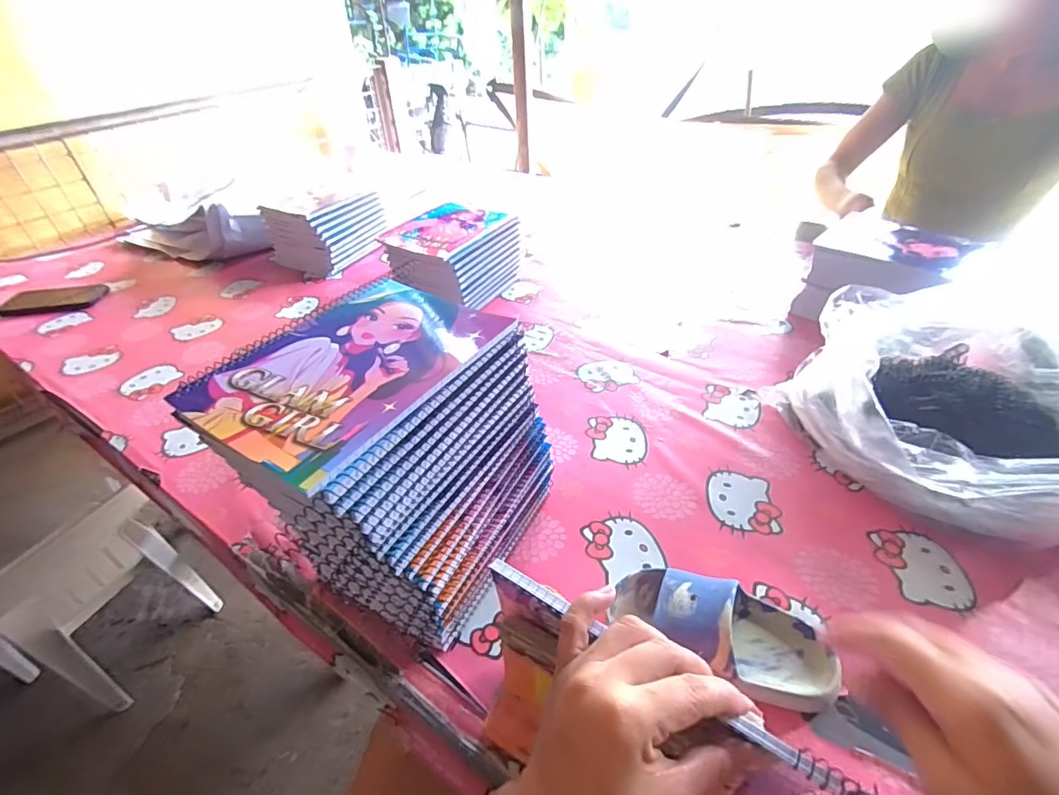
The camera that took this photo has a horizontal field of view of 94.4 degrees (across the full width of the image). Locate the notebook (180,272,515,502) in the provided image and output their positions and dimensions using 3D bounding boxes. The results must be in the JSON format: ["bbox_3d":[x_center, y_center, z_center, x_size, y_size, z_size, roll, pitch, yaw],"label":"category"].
[{"bbox_3d":[-0.128,-0.026,0.353,0.153,0.010,0.206,21,44,25],"label":"notebook"}]

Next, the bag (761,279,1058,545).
[{"bbox_3d":[0.448,0.015,0.508,0.279,0.164,0.246,-1,39,1],"label":"bag"}]

